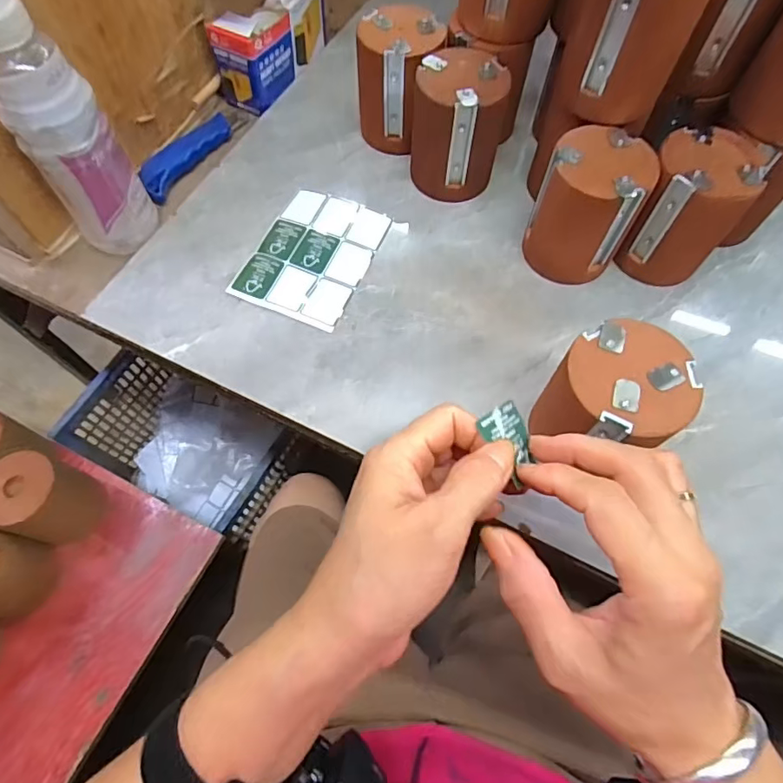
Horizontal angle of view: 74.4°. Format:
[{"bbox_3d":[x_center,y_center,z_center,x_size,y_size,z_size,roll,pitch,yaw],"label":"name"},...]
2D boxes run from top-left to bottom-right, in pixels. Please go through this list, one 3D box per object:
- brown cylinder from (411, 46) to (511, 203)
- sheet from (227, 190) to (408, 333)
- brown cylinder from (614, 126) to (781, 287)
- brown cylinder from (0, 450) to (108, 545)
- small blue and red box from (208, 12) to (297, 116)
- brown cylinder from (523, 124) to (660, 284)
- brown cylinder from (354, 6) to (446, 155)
[{"bbox_3d":[0.060,-0.238,0.469,0.079,0.105,0.076,10,64,5],"label":"brown cylinder"},{"bbox_3d":[-0.069,-0.126,0.469,0.105,0.004,0.139,24,67,10],"label":"sheet"},{"bbox_3d":[0.241,-0.148,0.426,0.073,0.103,0.070,30,67,14],"label":"brown cylinder"},{"bbox_3d":[-0.391,0.120,0.578,0.079,0.105,0.081,10,66,4],"label":"brown cylinder"},{"bbox_3d":[-0.143,-0.352,0.541,0.056,0.077,0.075,28,67,13],"label":"small blue and red box"},{"bbox_3d":[0.160,-0.147,0.427,0.076,0.104,0.071,0,64,0],"label":"brown cylinder"},{"bbox_3d":[0.009,-0.291,0.493,0.074,0.104,0.071,0,64,0],"label":"brown cylinder"}]

